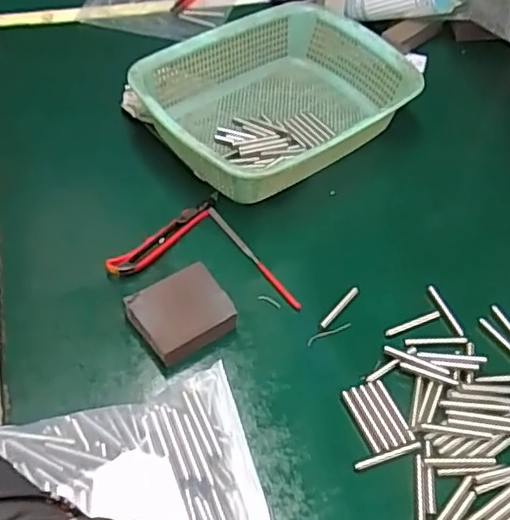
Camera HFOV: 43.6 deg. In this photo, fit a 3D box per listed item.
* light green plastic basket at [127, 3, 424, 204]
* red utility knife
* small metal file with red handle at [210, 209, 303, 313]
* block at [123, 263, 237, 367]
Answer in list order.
[{"bbox_3d":[0.028,-0.183,0.741,0.314,0.084,0.231,-31,59,-28],"label":"light green plastic basket"},{"bbox_3d":[-0.088,-0.026,0.643,0.027,0.010,0.147,34,54,21],"label":"red utility knife"},{"bbox_3d":[-0.001,-0.004,0.636,0.012,0.007,0.149,-26,57,-26],"label":"small metal file with red handle"},{"bbox_3d":[-0.066,0.049,0.571,0.078,0.026,0.073,-27,57,-26],"label":"block"}]

